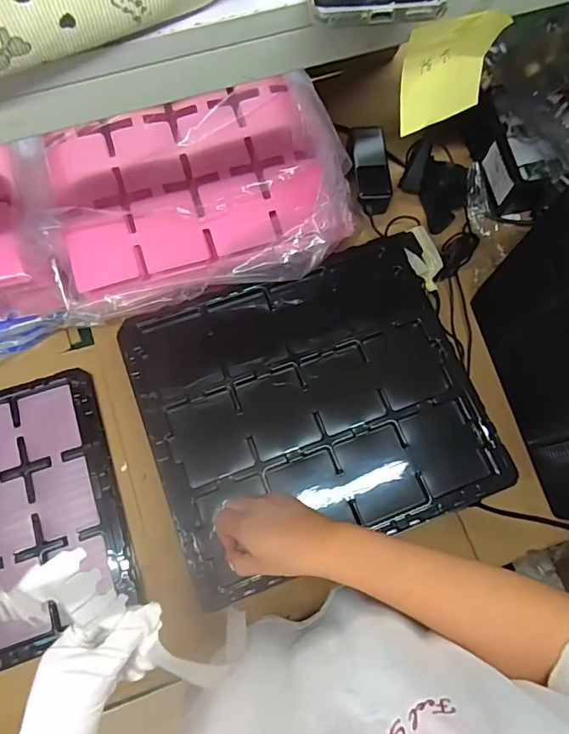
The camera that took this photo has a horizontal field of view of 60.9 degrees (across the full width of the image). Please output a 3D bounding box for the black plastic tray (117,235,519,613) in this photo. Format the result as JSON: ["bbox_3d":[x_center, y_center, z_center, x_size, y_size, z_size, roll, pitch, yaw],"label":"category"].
[{"bbox_3d":[0.033,0.040,0.561,0.369,0.021,0.328,-20,76,-8],"label":"black plastic tray"}]

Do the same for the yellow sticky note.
[{"bbox_3d":[0.119,-0.218,0.357,0.072,0.069,0.029,-27,77,-9],"label":"yellow sticky note"}]

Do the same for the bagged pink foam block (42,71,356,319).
[{"bbox_3d":[-0.100,-0.215,0.585,0.359,0.085,0.244,-11,75,-5],"label":"bagged pink foam block"}]

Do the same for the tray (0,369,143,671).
[{"bbox_3d":[-0.393,0.207,0.619,0.360,0.026,0.333,-18,75,-7],"label":"tray"}]

